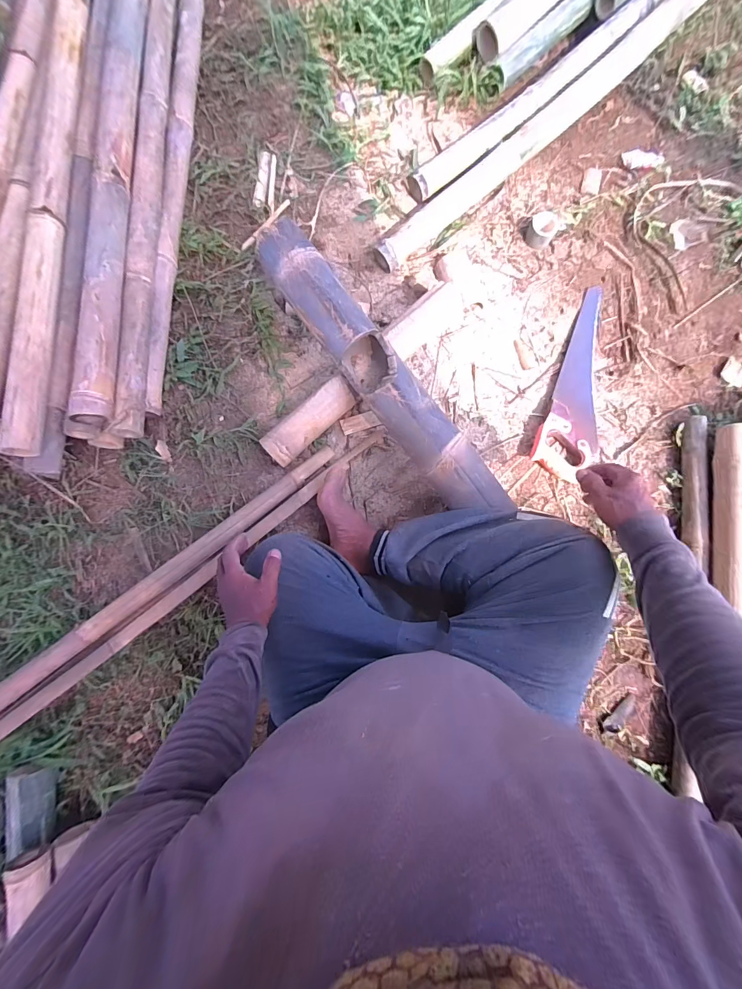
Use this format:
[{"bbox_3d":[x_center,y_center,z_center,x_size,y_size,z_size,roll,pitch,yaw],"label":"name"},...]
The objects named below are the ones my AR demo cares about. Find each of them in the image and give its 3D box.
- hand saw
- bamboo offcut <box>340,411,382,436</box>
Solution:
[{"bbox_3d":[0.457,-0.256,0.815,0.125,0.032,0.465,16,75,4],"label":"hand saw"},{"bbox_3d":[-0.022,-0.153,0.780,0.080,0.005,0.037,-19,79,-3],"label":"bamboo offcut"}]

